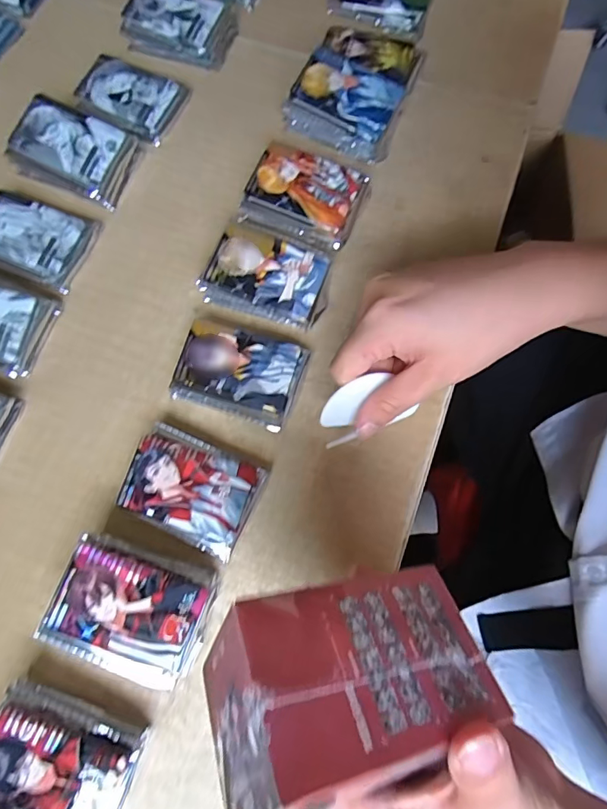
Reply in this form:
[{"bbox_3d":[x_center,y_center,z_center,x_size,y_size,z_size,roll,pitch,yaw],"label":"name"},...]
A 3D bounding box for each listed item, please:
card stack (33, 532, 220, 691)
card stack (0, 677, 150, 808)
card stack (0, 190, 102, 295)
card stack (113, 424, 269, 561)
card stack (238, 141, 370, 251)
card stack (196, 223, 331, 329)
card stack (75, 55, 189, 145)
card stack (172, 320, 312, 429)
[{"bbox_3d":[-0.108,0.129,0.299,0.089,0.043,0.070,20,75,7],"label":"card stack"},{"bbox_3d":[-0.147,0.215,0.281,0.089,0.030,0.064,21,75,8],"label":"card stack"},{"bbox_3d":[-0.226,-0.138,0.393,0.092,0.017,0.067,17,75,7],"label":"card stack"},{"bbox_3d":[-0.078,0.058,0.329,0.089,0.021,0.065,23,75,8],"label":"card stack"},{"bbox_3d":[-0.001,-0.167,0.387,0.092,0.034,0.067,20,75,7],"label":"card stack"},{"bbox_3d":[-0.027,-0.098,0.364,0.090,0.033,0.058,19,75,7],"label":"card stack"},{"bbox_3d":[-0.159,-0.280,0.433,0.092,0.020,0.060,24,76,9],"label":"card stack"},{"bbox_3d":[-0.047,-0.022,0.350,0.087,0.022,0.062,18,75,7],"label":"card stack"}]

